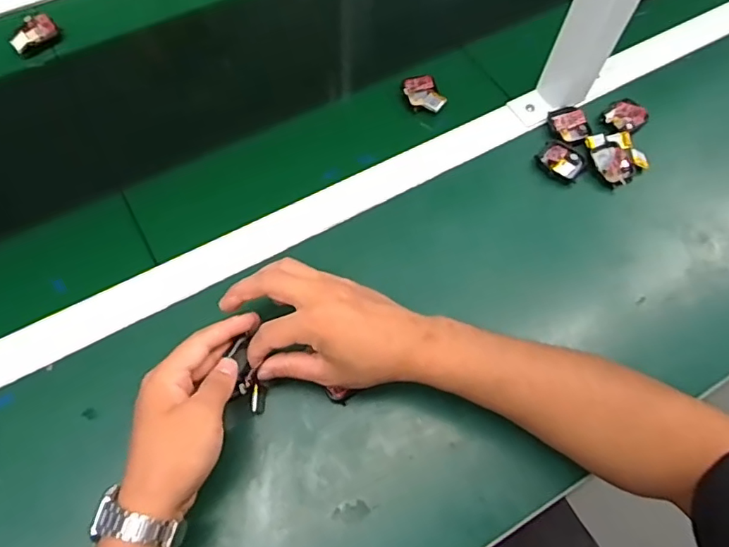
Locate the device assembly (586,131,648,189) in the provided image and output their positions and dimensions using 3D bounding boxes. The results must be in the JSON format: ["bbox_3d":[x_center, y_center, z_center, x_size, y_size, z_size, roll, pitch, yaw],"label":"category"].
[{"bbox_3d":[0.256,-0.118,0.539,0.049,0.009,0.057,-17,67,-10],"label":"device assembly"}]

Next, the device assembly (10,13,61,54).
[{"bbox_3d":[-0.374,-0.270,0.601,0.051,0.016,0.034,-40,73,-18],"label":"device assembly"}]

